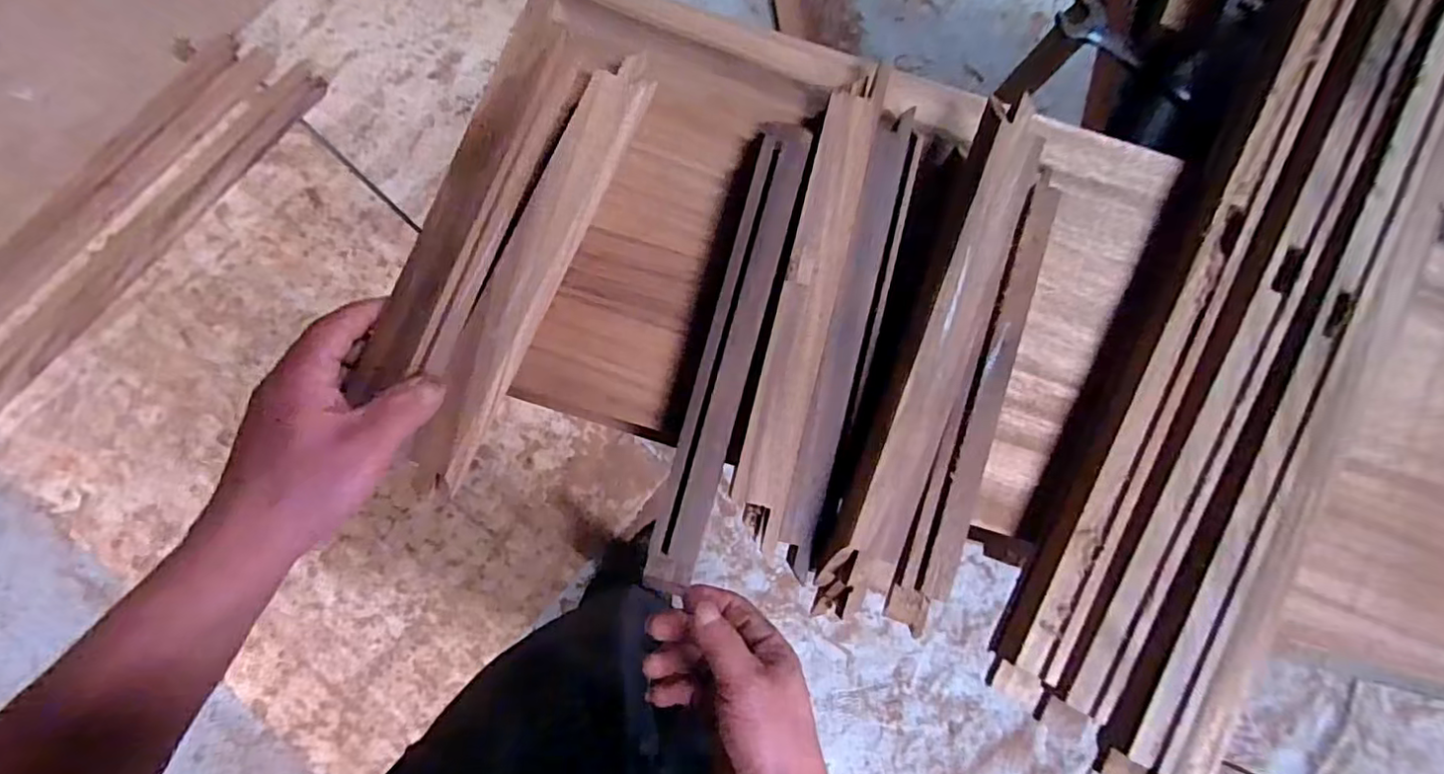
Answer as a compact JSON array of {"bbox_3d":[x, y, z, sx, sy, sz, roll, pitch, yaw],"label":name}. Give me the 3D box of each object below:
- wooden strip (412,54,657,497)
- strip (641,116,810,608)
[{"bbox_3d":[-0.123,-0.079,0.402,0.039,0.022,0.300,25,85,0],"label":"wooden strip"},{"bbox_3d":[0.004,-0.026,0.401,0.030,0.023,0.314,16,85,-7],"label":"strip"}]

